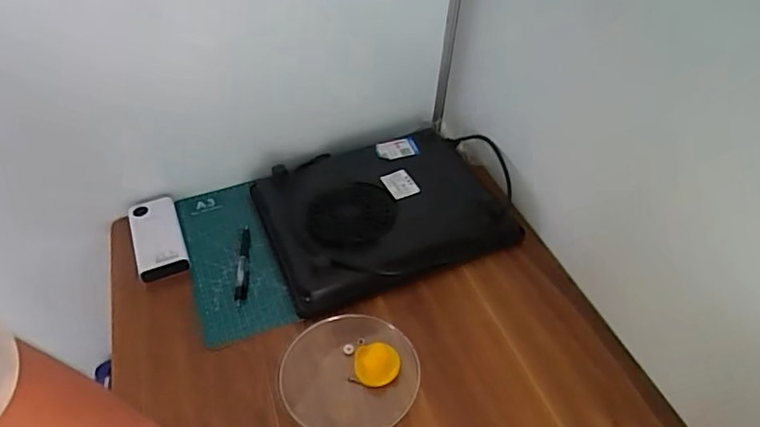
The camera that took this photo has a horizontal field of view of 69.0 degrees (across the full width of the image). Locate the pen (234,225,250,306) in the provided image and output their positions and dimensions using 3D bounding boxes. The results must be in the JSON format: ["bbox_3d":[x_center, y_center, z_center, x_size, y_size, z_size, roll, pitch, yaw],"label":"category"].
[{"bbox_3d":[-0.191,0.069,0.780,0.018,0.009,0.138,-3,45,-4],"label":"pen"}]

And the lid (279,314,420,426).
[{"bbox_3d":[-0.037,0.181,0.642,0.153,0.018,0.152,1,45,-1],"label":"lid"}]

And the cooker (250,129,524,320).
[{"bbox_3d":[0.019,-0.023,0.822,0.373,0.058,0.281,-15,47,-15],"label":"cooker"}]

